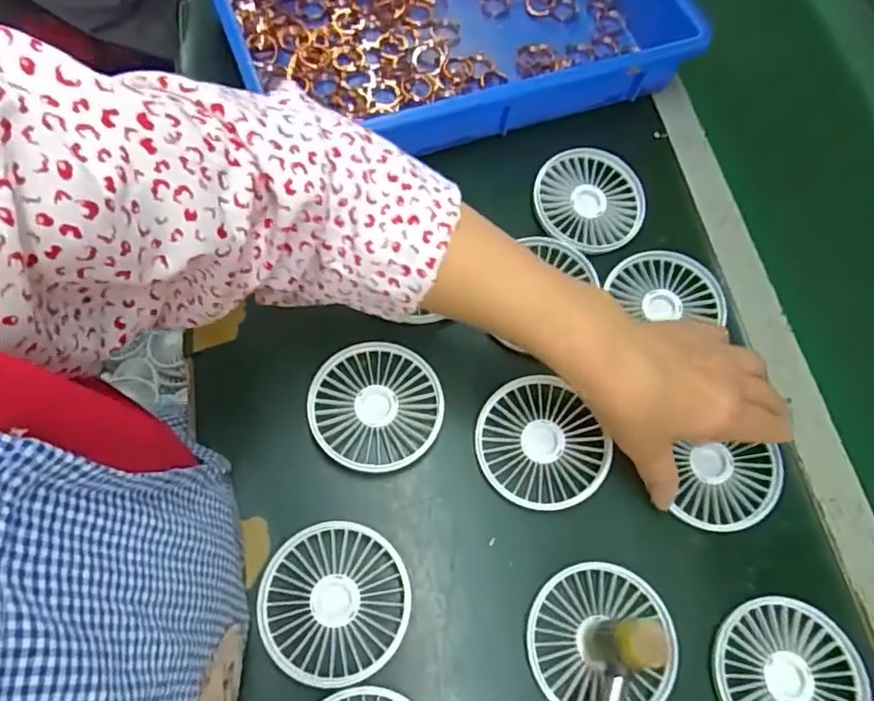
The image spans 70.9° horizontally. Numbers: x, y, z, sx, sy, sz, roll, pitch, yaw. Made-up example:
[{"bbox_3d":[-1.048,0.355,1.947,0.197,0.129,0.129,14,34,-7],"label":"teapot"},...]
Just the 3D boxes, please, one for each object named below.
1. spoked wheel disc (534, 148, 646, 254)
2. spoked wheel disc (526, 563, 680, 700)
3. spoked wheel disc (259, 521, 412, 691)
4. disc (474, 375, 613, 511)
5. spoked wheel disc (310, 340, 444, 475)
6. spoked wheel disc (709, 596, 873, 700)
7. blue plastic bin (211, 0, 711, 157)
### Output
[{"bbox_3d":[0.122,-0.121,0.492,0.085,0.013,0.089,1,66,-2],"label":"spoked wheel disc"},{"bbox_3d":[0.099,0.176,0.368,0.087,0.007,0.086,1,66,-2],"label":"spoked wheel disc"},{"bbox_3d":[-0.062,0.151,0.370,0.088,0.012,0.087,1,66,-2],"label":"spoked wheel disc"},{"bbox_3d":[0.068,0.063,0.414,0.078,0.009,0.087,-28,70,-14],"label":"disc"},{"bbox_3d":[-0.040,0.039,0.420,0.085,0.016,0.089,1,66,-2],"label":"spoked wheel disc"},{"bbox_3d":[0.210,0.195,0.365,0.088,0.008,0.086,1,66,-2],"label":"spoked wheel disc"},{"bbox_3d":[0.015,-0.286,0.529,0.366,0.072,0.246,-19,69,-10],"label":"blue plastic bin"}]

